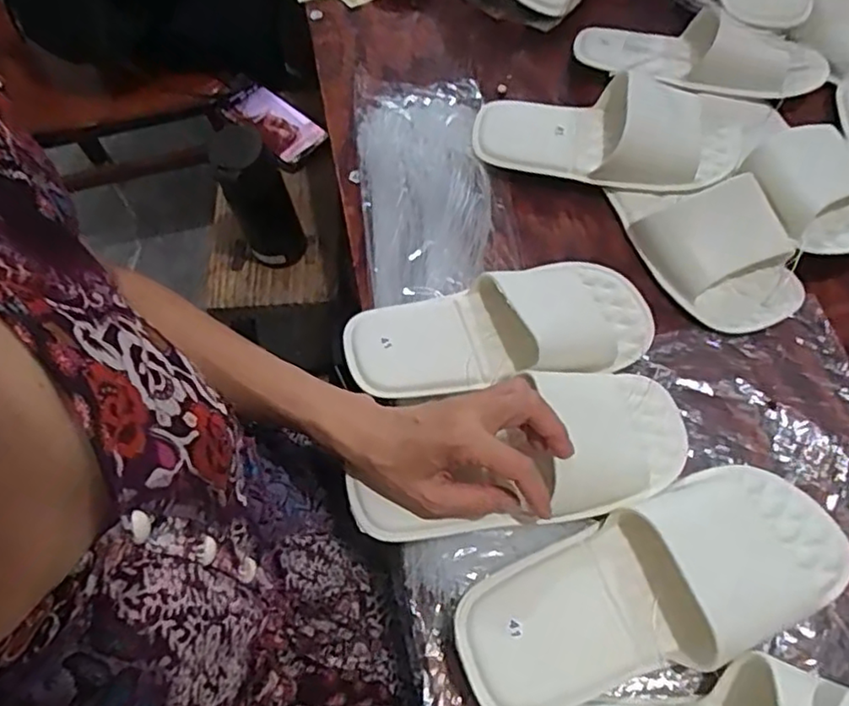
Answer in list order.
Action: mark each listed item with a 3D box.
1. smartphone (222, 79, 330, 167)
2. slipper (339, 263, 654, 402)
[{"bbox_3d":[-0.204,-0.313,0.875,0.156,0.016,0.073,39,70,18],"label":"smartphone"},{"bbox_3d":[0.059,-0.023,0.497,0.241,0.049,0.103,-10,64,-4],"label":"slipper"}]

